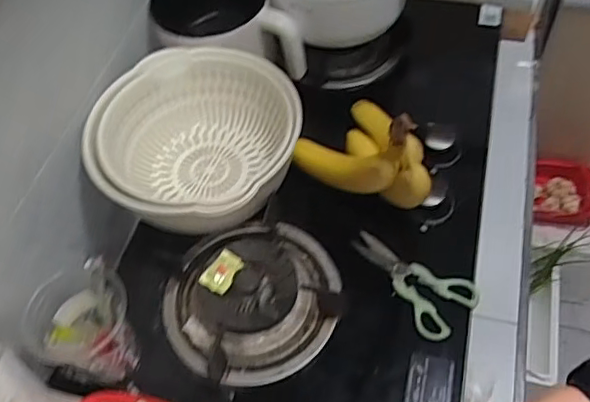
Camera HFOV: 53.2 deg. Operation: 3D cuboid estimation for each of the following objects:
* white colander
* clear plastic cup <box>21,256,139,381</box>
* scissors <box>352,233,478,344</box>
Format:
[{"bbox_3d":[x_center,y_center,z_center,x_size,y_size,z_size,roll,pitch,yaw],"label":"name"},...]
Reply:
[{"bbox_3d":[-0.112,-0.066,0.721,0.230,0.112,0.248,-2,55,3],"label":"white colander"},{"bbox_3d":[-0.204,0.137,0.596,0.084,0.118,0.081,-14,55,-5],"label":"clear plastic cup"},{"bbox_3d":[0.127,0.086,0.672,0.077,0.011,0.153,-40,61,-21],"label":"scissors"}]

